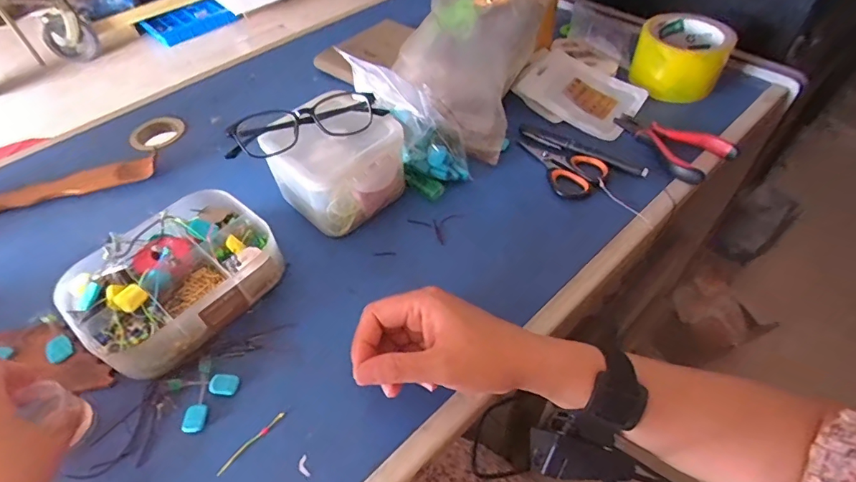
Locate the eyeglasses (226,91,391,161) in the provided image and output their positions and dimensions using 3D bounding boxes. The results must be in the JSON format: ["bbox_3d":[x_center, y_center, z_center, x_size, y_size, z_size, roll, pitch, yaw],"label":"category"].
[{"bbox_3d":[-0.110,-0.106,0.412,0.144,0.033,0.042,-22,53,-15],"label":"eyeglasses"}]

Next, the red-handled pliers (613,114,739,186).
[{"bbox_3d":[0.263,-0.112,0.495,0.082,0.022,0.121,-31,56,-21],"label":"red-handled pliers"}]

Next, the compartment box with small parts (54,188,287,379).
[{"bbox_3d":[-0.209,0.031,0.383,0.126,0.047,0.156,29,57,24],"label":"compartment box with small parts"}]

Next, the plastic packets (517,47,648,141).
[{"bbox_3d":[0.188,-0.182,0.551,0.132,0.013,0.103,39,69,15],"label":"plastic packets"}]

